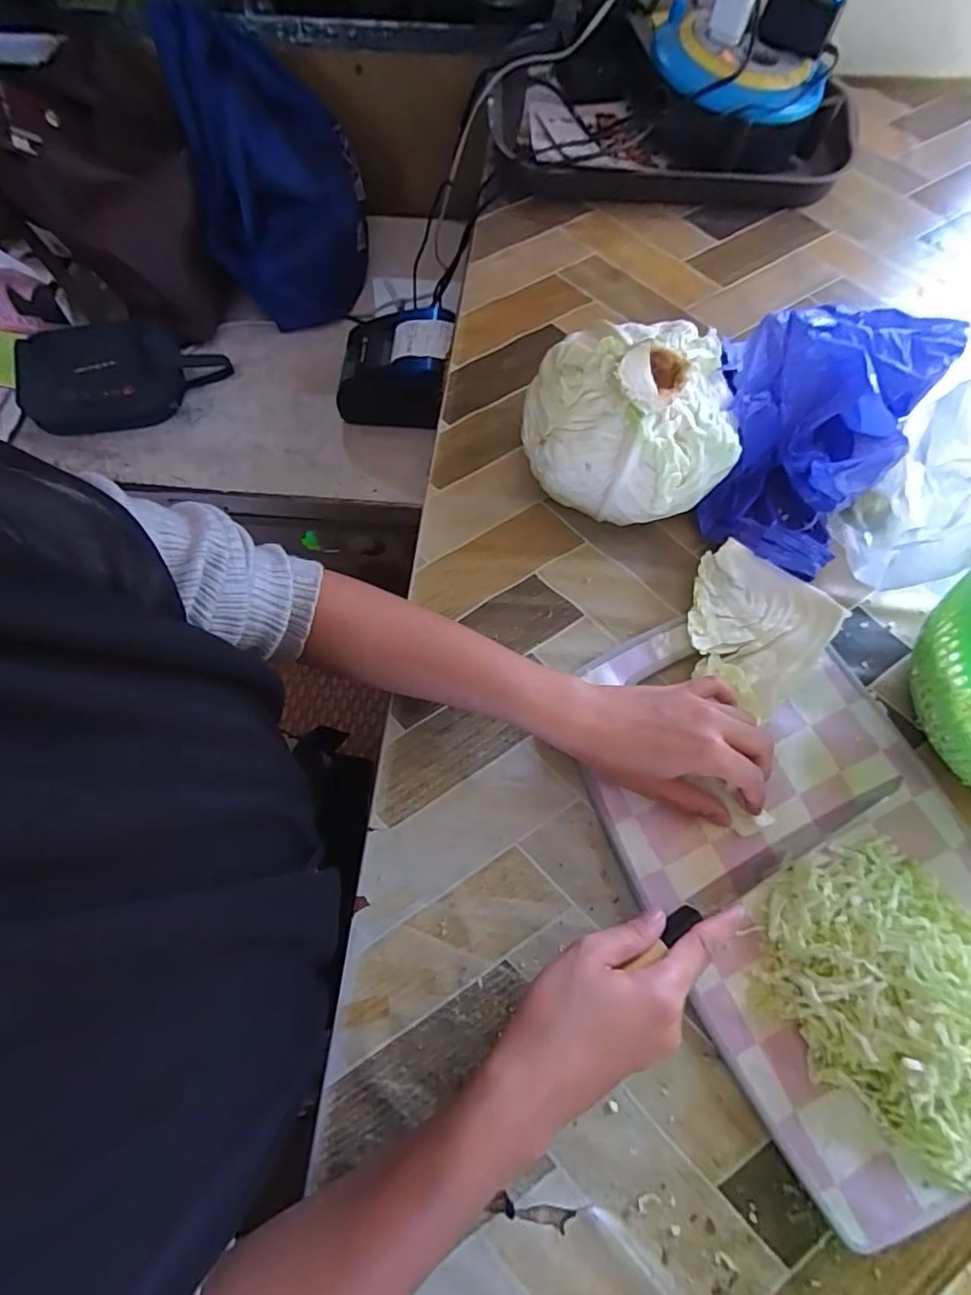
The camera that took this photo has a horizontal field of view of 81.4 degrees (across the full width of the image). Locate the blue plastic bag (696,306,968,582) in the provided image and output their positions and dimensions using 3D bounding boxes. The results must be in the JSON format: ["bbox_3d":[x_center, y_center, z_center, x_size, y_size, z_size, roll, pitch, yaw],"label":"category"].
[{"bbox_3d":[0.243,-0.169,0.440,0.132,0.107,0.202,31,73,11],"label":"blue plastic bag"}]

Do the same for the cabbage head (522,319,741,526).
[{"bbox_3d":[0.107,-0.162,0.430,0.145,0.111,0.122,-6,70,-3],"label":"cabbage head"}]

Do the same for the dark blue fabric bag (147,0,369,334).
[{"bbox_3d":[-0.253,-0.568,0.692,0.185,0.225,0.226,-10,70,-4],"label":"dark blue fabric bag"}]

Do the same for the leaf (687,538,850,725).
[{"bbox_3d":[0.191,-0.020,0.412,0.098,0.024,0.105,40,74,13],"label":"leaf"}]

